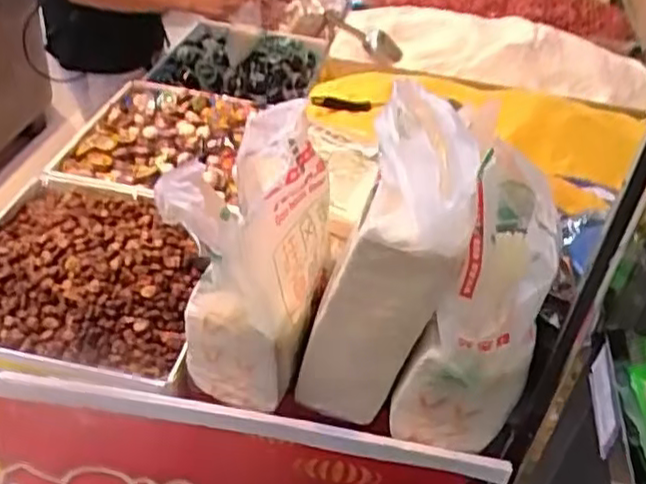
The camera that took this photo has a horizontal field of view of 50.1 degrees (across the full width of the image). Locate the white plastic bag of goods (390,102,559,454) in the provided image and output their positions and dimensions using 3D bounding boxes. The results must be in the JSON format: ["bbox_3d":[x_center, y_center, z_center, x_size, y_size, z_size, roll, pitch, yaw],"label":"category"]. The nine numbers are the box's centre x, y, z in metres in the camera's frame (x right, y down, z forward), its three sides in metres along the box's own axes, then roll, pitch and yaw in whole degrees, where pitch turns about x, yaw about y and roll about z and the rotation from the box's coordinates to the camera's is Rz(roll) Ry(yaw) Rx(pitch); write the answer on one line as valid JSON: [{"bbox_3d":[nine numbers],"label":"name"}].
[{"bbox_3d":[0.200,0.085,0.918,0.137,0.340,0.307,11,39,6],"label":"white plastic bag of goods"}]

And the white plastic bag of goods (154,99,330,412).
[{"bbox_3d":[-0.092,0.015,0.934,0.166,0.367,0.229,14,40,10],"label":"white plastic bag of goods"}]

